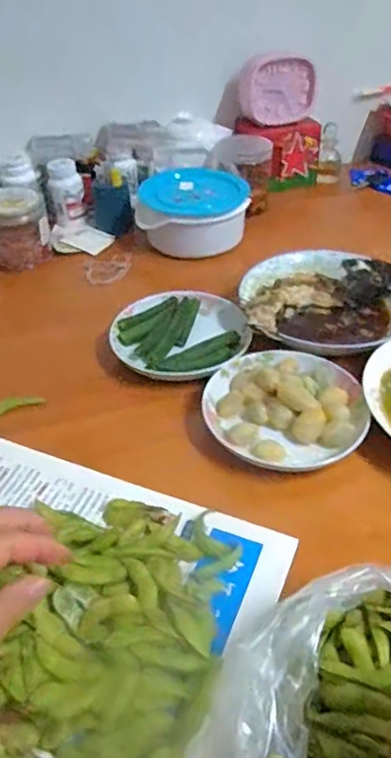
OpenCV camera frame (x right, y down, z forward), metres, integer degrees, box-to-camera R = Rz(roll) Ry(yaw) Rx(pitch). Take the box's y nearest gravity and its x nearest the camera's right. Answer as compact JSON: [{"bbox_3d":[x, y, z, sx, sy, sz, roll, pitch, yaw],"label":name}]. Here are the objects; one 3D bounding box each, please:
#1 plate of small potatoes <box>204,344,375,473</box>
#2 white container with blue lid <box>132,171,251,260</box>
[{"bbox_3d":[0.085,0.021,0.550,0.145,0.040,0.140,-1,41,1],"label":"plate of small potatoes"},{"bbox_3d":[-0.004,-0.242,0.828,0.157,0.079,0.130,-2,41,0],"label":"white container with blue lid"}]

